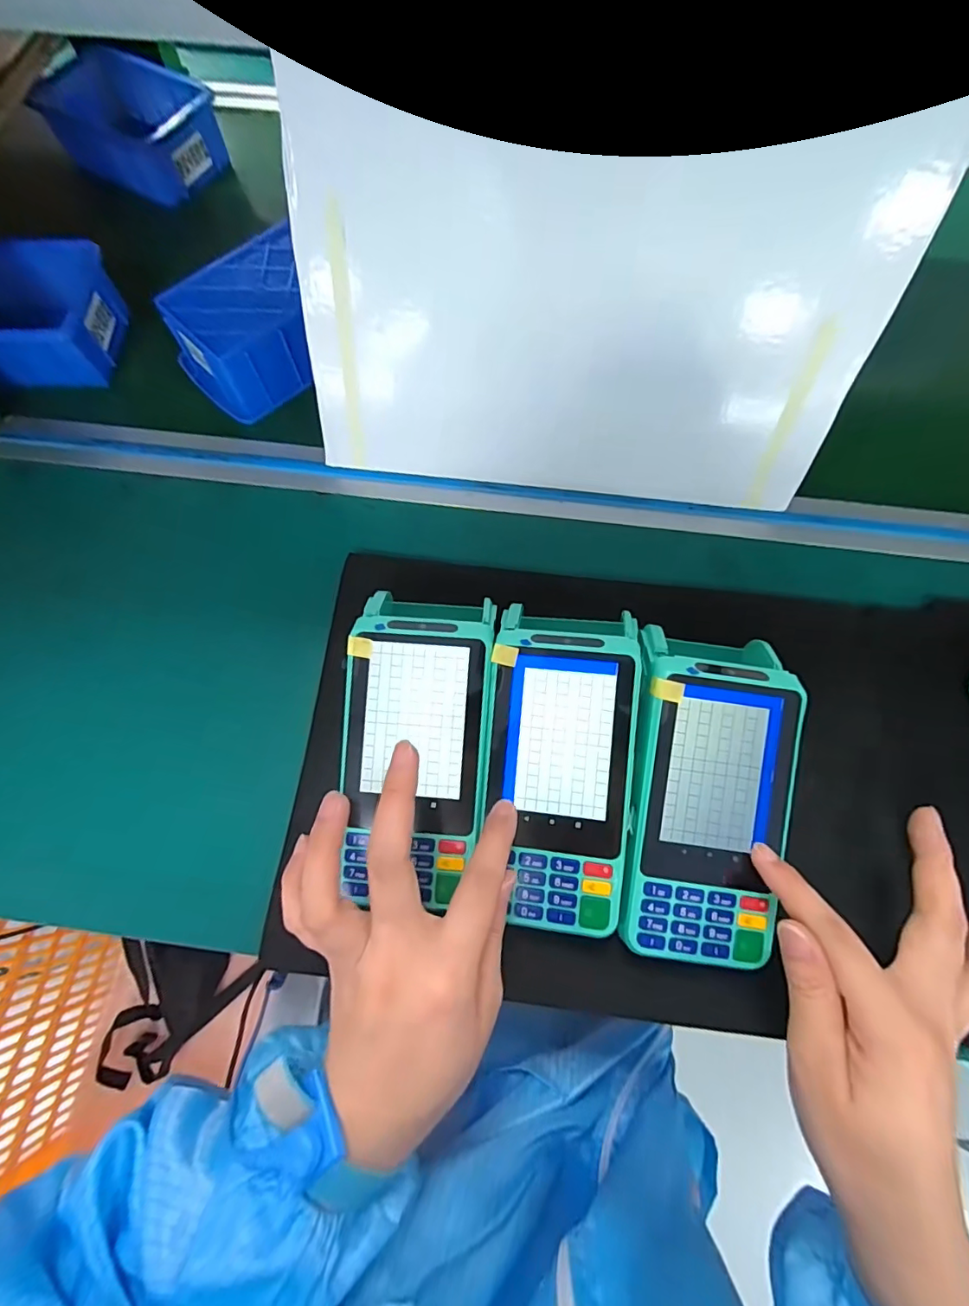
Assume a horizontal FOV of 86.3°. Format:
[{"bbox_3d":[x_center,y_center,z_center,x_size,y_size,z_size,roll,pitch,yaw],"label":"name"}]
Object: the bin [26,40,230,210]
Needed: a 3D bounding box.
[{"bbox_3d":[-0.293,-0.446,0.437,0.105,0.059,0.091,28,74,8],"label":"bin"}]

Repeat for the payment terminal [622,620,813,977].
[{"bbox_3d":[0.114,0.073,0.274,0.077,0.051,0.162,8,83,2],"label":"payment terminal"}]

